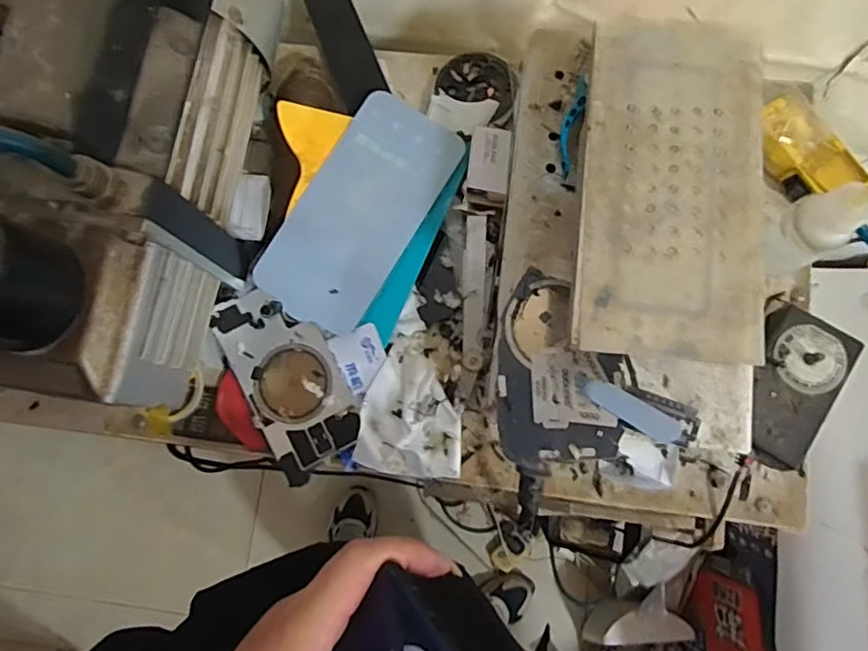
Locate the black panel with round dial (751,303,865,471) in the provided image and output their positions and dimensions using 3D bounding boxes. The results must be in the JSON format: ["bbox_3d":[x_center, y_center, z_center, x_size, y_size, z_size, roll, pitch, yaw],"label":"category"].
[{"bbox_3d":[0.216,0.036,0.350,0.050,0.014,0.093,32,81,7],"label":"black panel with round dial"}]

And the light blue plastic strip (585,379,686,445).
[{"bbox_3d":[0.104,0.046,0.303,0.054,0.008,0.015,27,81,14],"label":"light blue plastic strip"}]

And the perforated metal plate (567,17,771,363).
[{"bbox_3d":[0.112,-0.068,0.273,0.082,0.006,0.166,6,79,3],"label":"perforated metal plate"}]

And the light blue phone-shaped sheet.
[{"bbox_3d":[-0.050,-0.077,0.398,0.078,0.009,0.161,31,85,3],"label":"light blue phone-shaped sheet"}]

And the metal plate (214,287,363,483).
[{"bbox_3d":[-0.099,0.035,0.395,0.067,0.012,0.125,-30,79,-4],"label":"metal plate"}]

